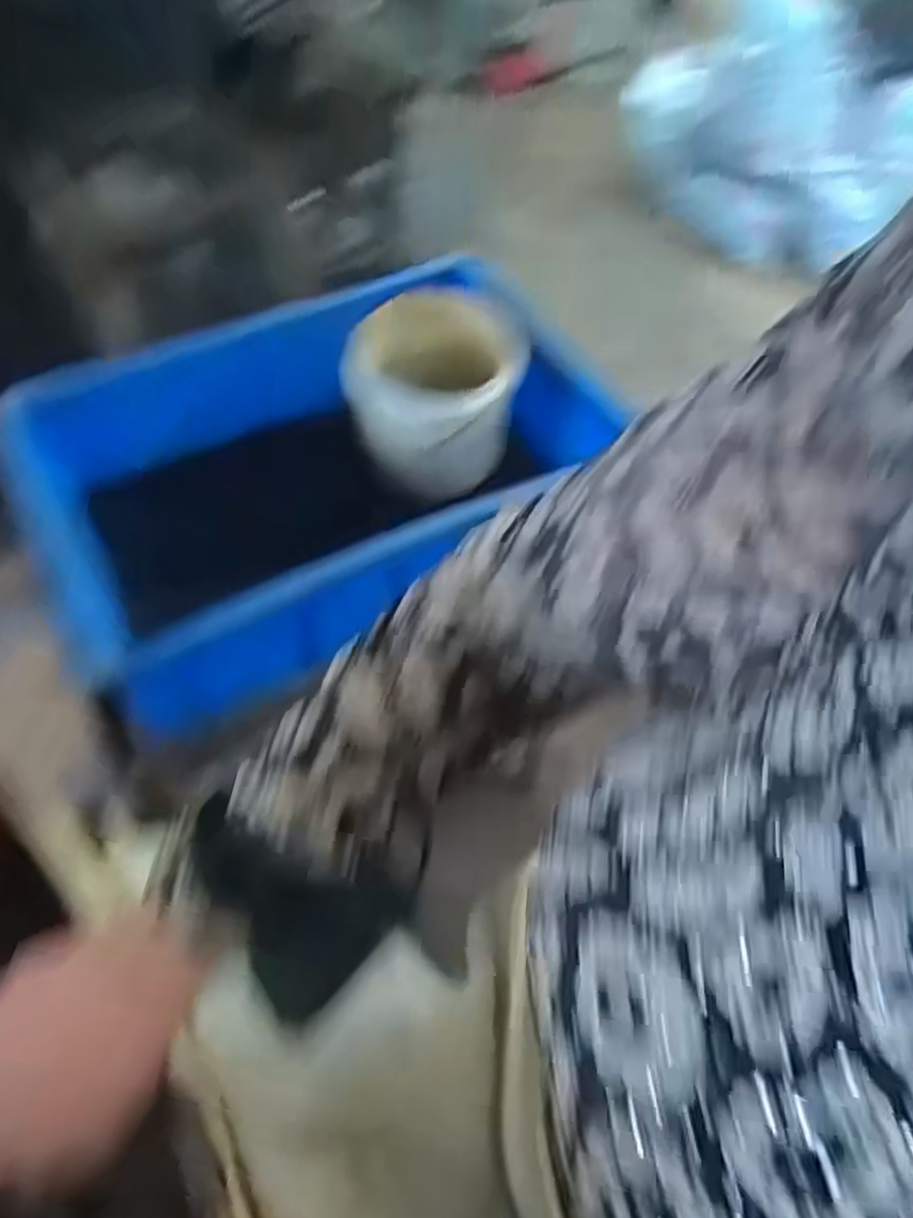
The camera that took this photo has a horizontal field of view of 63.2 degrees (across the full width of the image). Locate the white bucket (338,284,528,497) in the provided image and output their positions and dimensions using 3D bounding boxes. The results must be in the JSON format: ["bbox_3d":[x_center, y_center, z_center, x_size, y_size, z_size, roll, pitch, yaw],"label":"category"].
[{"bbox_3d":[-0.023,-0.216,0.750,0.148,0.160,0.128,6,58,-1],"label":"white bucket"}]

